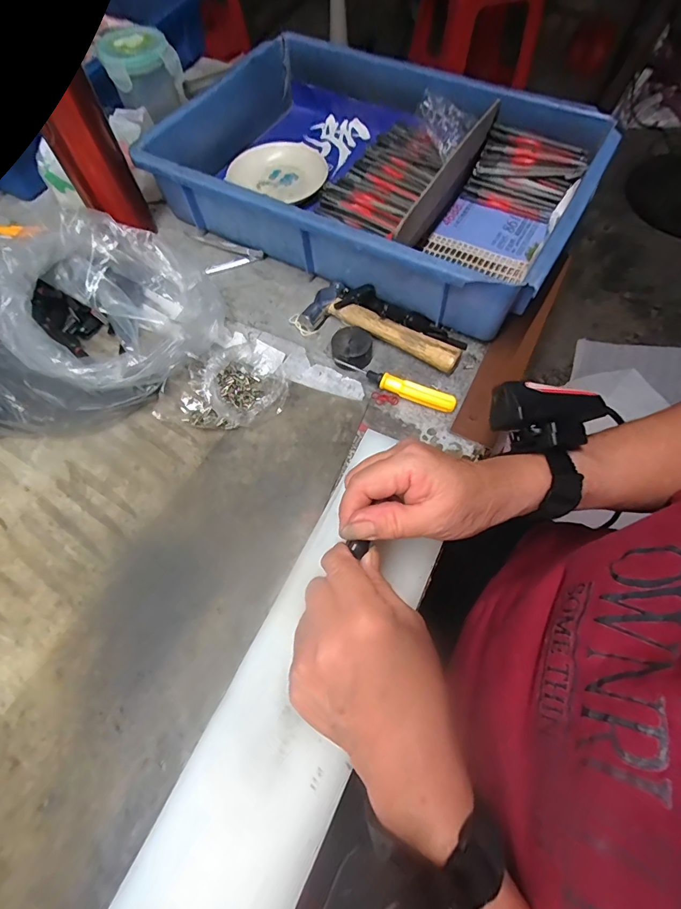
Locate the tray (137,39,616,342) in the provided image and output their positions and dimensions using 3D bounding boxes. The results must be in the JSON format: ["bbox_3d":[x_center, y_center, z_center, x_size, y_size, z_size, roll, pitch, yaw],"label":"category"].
[{"bbox_3d":[0.038,-0.311,0.465,0.425,0.086,0.291,28,68,14],"label":"tray"}]

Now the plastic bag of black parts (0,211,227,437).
[{"bbox_3d":[-0.251,-0.113,0.380,0.268,0.081,0.190,-33,68,-13],"label":"plastic bag of black parts"}]

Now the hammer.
[{"bbox_3d":[0.042,-0.123,0.410,0.157,0.022,0.059,28,68,14],"label":"hammer"}]

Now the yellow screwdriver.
[{"bbox_3d":[0.049,-0.063,0.385,0.113,0.016,0.014,22,67,11],"label":"yellow screwdriver"}]

